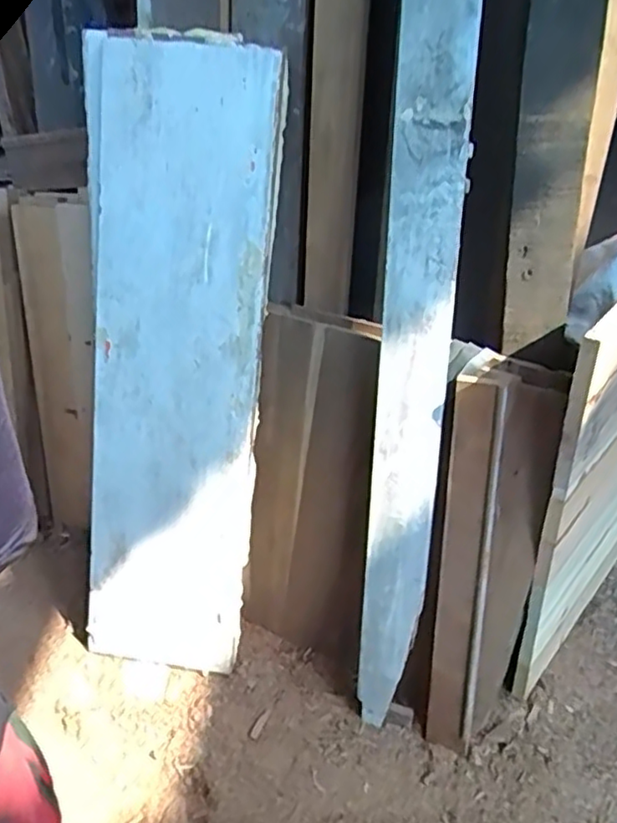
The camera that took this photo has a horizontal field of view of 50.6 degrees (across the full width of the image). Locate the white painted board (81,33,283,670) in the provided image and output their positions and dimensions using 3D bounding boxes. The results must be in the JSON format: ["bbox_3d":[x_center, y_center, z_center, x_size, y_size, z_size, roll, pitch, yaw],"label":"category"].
[{"bbox_3d":[-0.243,-0.019,1.134,0.309,1.110,0.033,9,22,5],"label":"white painted board"}]

